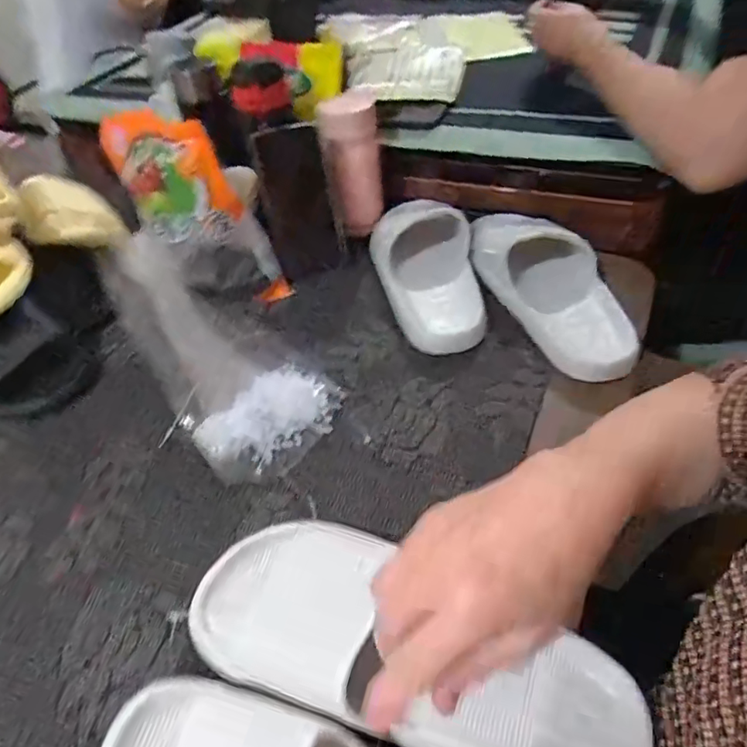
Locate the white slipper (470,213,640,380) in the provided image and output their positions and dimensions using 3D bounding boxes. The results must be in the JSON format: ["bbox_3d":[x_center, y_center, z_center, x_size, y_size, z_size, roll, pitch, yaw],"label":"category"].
[{"bbox_3d":[0.181,-0.106,0.559,0.113,0.053,0.237,-21,47,-14],"label":"white slipper"}]

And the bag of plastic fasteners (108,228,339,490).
[{"bbox_3d":[-0.184,-0.046,0.581,0.136,0.036,0.396,-31,50,-22],"label":"bag of plastic fasteners"}]

